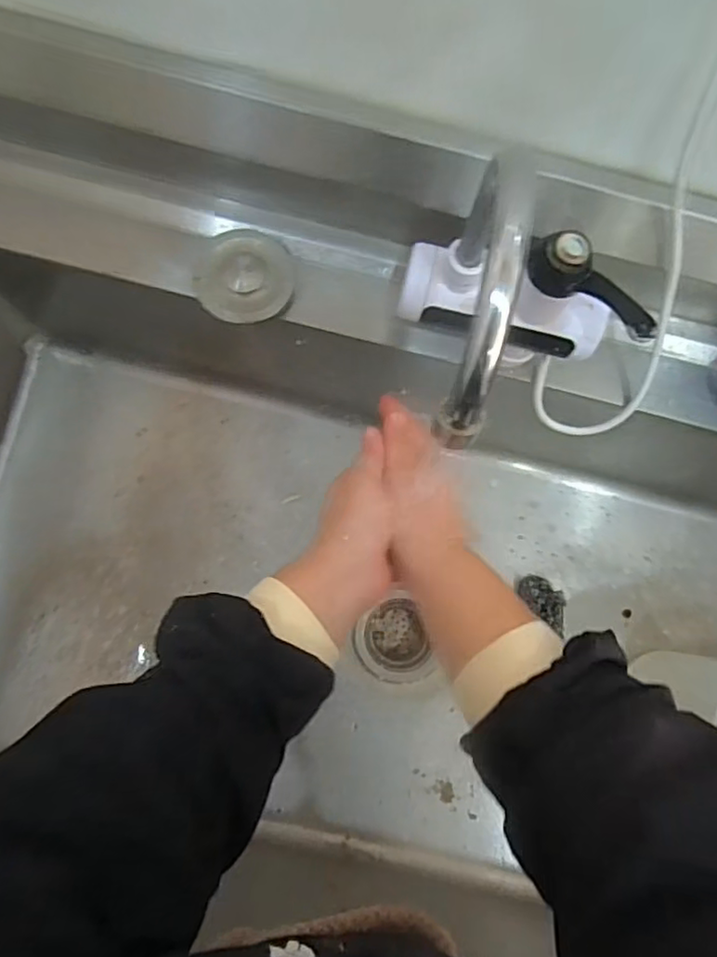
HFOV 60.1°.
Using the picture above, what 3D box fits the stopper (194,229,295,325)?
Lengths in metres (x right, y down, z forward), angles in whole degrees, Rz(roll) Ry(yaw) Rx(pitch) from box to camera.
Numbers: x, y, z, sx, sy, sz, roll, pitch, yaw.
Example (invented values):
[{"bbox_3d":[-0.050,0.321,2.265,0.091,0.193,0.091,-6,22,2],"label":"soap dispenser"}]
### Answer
[{"bbox_3d":[-0.098,-0.175,0.541,0.084,0.018,0.074,-1,102,-1],"label":"stopper"}]

